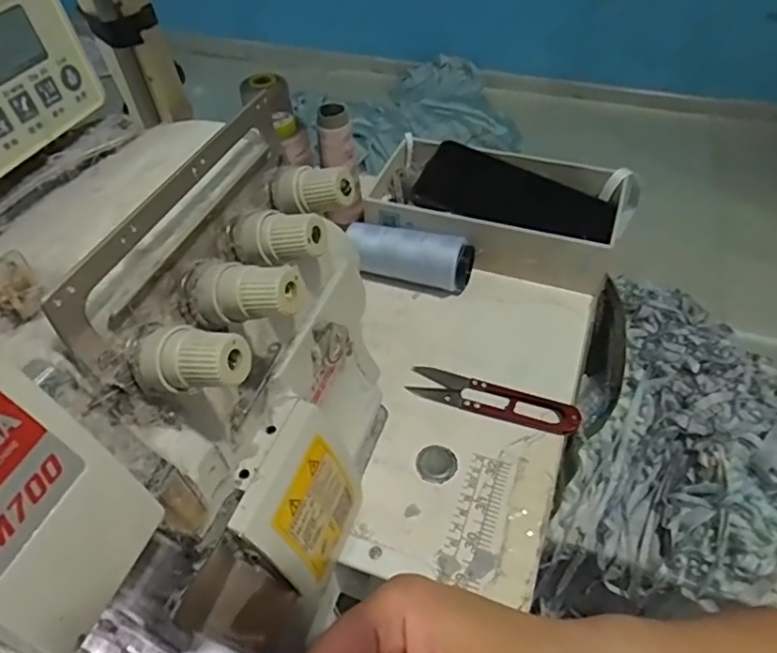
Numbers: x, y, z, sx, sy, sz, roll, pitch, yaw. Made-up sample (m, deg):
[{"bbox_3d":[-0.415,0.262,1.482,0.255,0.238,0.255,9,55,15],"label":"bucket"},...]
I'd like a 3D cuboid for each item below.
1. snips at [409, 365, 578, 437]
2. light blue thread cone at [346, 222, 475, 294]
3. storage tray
[{"bbox_3d":[0.072,0.050,0.406,0.117,0.009,0.026,16,51,15],"label":"snips"},{"bbox_3d":[0.016,-0.058,0.490,0.105,0.035,0.034,12,50,12],"label":"light blue thread cone"},{"bbox_3d":[0.100,-0.108,0.517,0.224,0.049,0.126,13,51,13],"label":"storage tray"}]

